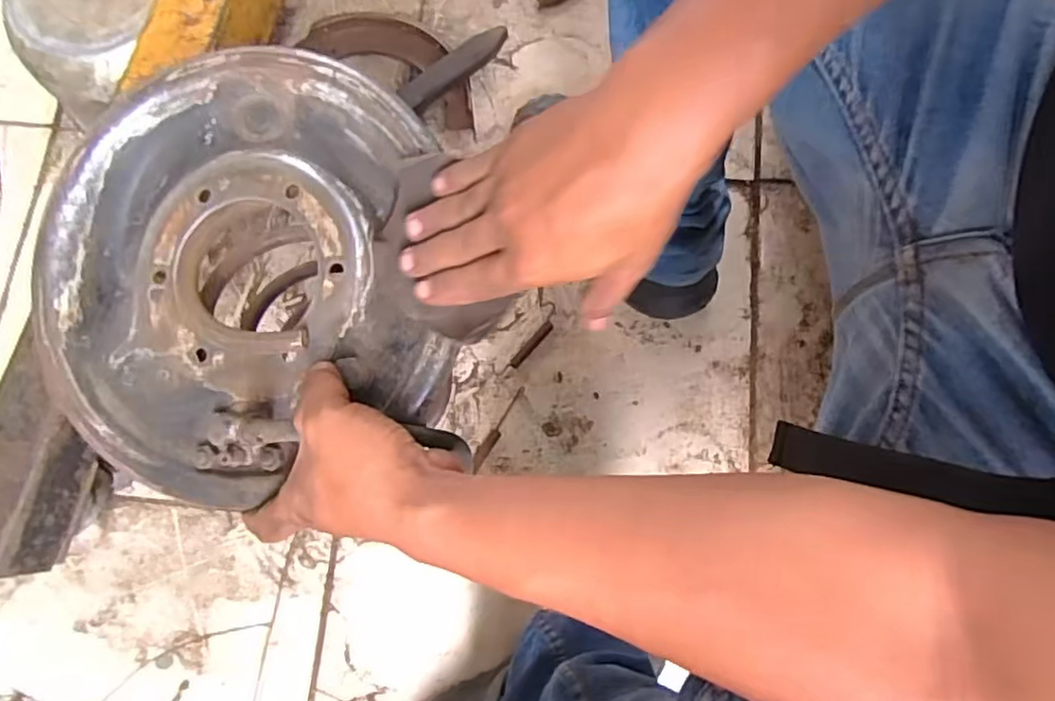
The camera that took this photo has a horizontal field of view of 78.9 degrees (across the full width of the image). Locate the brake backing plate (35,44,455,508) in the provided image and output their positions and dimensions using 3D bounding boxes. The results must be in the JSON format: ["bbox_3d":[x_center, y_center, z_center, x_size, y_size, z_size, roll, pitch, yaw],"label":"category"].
[{"bbox_3d":[-0.168,-0.044,0.380,0.244,0.065,0.251,-5,78,-3],"label":"brake backing plate"}]

